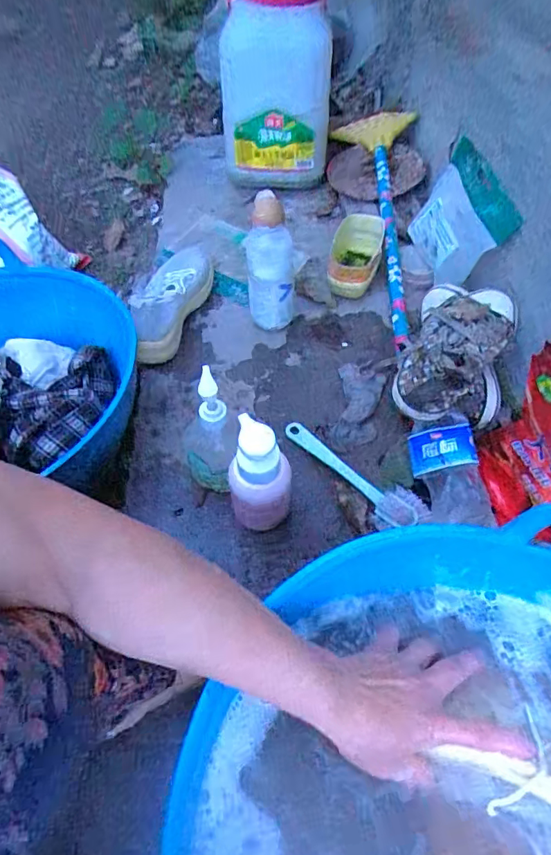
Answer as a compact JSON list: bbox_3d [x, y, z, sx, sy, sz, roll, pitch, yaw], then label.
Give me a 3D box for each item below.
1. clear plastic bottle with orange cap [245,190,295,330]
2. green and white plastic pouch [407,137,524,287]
[{"bbox_3d":[-0.008,-0.224,0.706,0.064,0.208,0.053,-3,55,-2],"label":"clear plastic bottle with orange cap"},{"bbox_3d":[0.280,-0.332,0.782,0.026,0.158,0.227,14,52,-26],"label":"green and white plastic pouch"}]

